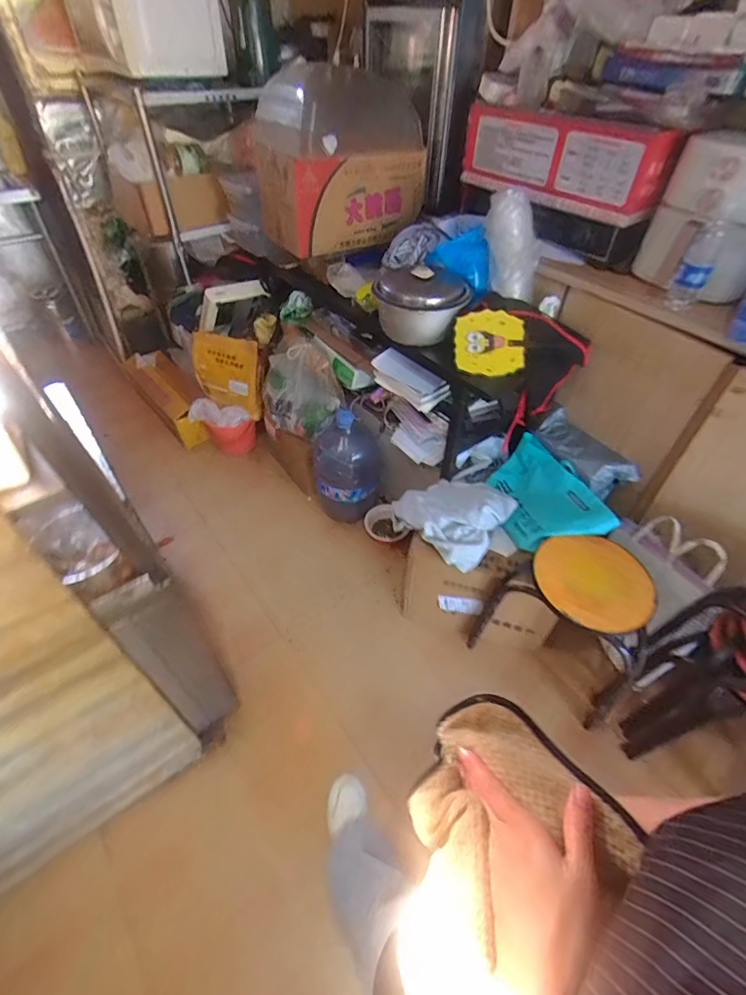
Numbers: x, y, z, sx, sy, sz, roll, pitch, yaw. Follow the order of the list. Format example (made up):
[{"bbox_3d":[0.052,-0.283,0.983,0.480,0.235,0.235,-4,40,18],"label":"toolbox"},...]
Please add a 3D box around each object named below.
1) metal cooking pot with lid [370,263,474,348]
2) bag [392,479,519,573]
[{"bbox_3d":[0.133,-0.535,1.243,0.243,0.145,0.278,8,47,6],"label":"metal cooking pot with lid"},{"bbox_3d":[0.235,0.025,1.314,0.291,0.095,0.290,32,54,25],"label":"bag"}]

